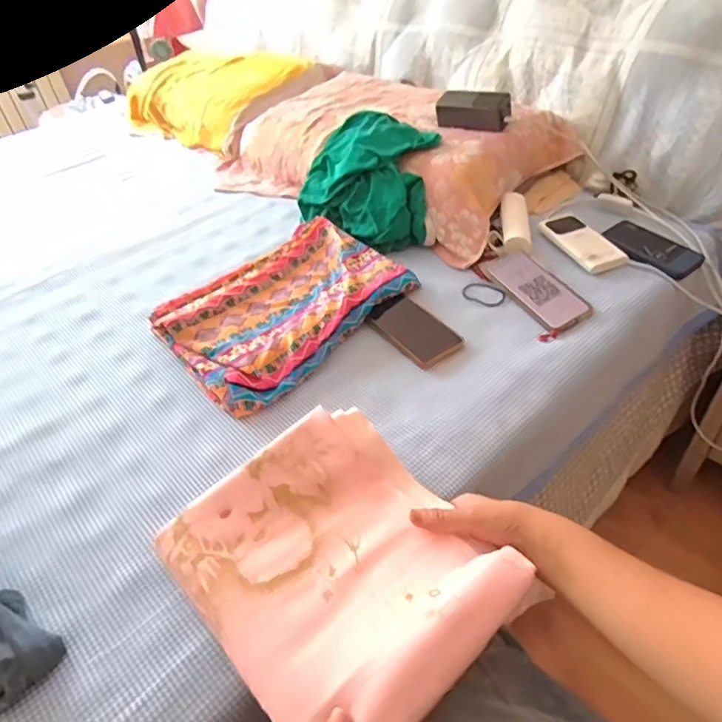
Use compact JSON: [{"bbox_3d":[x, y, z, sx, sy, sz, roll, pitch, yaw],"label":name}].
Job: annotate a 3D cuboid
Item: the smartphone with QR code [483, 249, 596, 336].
[{"bbox_3d":[0.260,-0.108,0.787,0.084,0.016,0.170,-31,58,-15],"label":"smartphone with QR code"}]

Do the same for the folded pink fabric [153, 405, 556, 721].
[{"bbox_3d":[-0.025,0.175,0.469,0.228,0.035,0.275,-33,48,-26],"label":"folded pink fabric"}]

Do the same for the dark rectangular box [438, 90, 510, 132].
[{"bbox_3d":[0.201,-0.454,0.948,0.131,0.052,0.046,23,50,29],"label":"dark rectangular box"}]

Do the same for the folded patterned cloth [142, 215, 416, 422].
[{"bbox_3d":[-0.116,-0.092,0.796,0.258,0.044,0.365,28,53,32],"label":"folded patterned cloth"}]

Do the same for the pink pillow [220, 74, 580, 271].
[{"bbox_3d":[0.032,-0.437,1.067,0.679,0.119,0.420,31,55,34],"label":"pink pillow"}]

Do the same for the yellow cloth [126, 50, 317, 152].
[{"bbox_3d":[-0.410,-0.731,1.442,0.324,0.160,0.541,-36,50,-28],"label":"yellow cloth"}]

